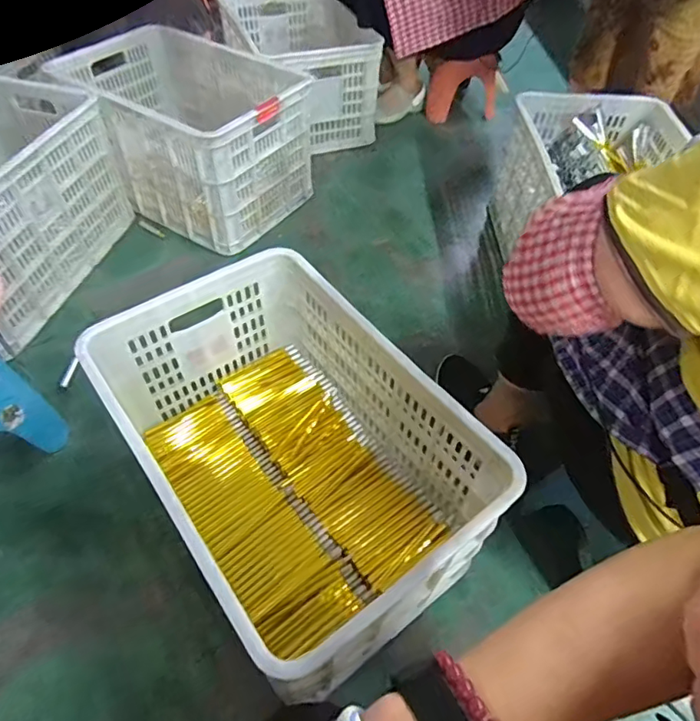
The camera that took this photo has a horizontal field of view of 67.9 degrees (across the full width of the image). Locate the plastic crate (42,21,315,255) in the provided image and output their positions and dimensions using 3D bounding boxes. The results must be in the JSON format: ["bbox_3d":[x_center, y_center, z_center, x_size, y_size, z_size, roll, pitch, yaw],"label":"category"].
[{"bbox_3d":[-0.407,-0.573,1.316,0.551,0.327,0.385,28,55,18],"label":"plastic crate"}]

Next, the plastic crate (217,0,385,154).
[{"bbox_3d":[-0.151,-0.909,1.618,0.392,0.292,0.642,-14,53,-13],"label":"plastic crate"}]

